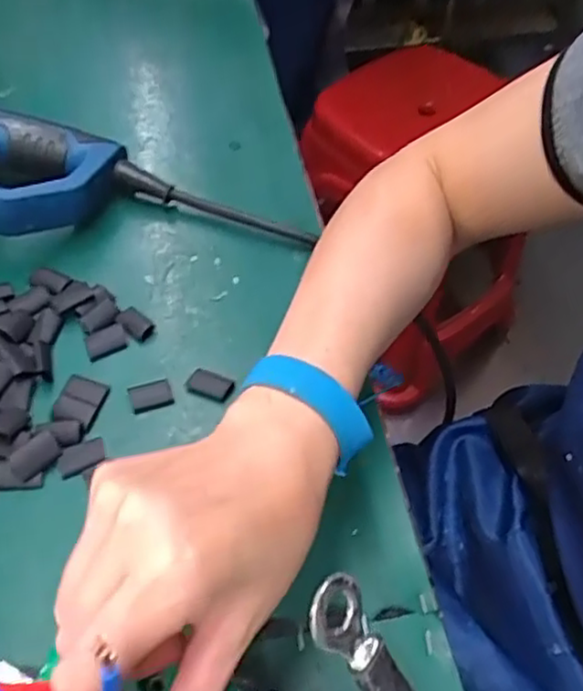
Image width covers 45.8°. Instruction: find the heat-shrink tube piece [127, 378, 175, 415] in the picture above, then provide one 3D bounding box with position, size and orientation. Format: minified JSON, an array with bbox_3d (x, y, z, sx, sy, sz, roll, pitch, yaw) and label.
[{"bbox_3d":[-0.080,0.028,0.392,0.024,0.004,0.018,-15,57,-11],"label":"heat-shrink tube piece"}]

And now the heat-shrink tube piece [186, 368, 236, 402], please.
[{"bbox_3d":[-0.047,0.023,0.396,0.026,0.004,0.016,22,58,13],"label":"heat-shrink tube piece"}]

